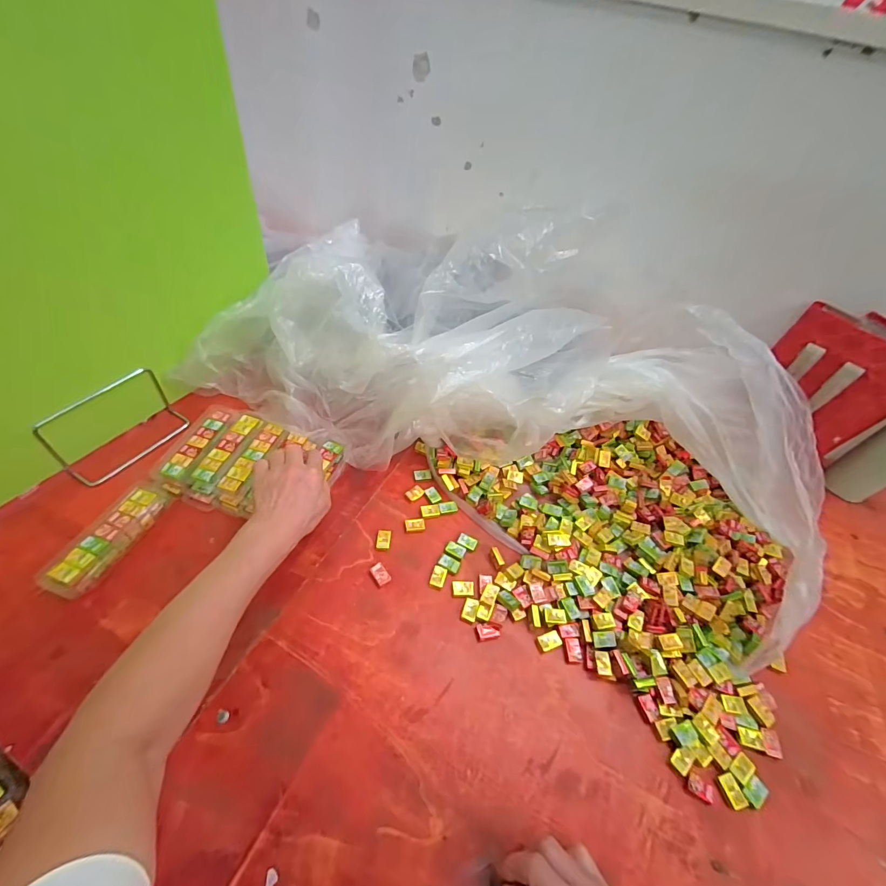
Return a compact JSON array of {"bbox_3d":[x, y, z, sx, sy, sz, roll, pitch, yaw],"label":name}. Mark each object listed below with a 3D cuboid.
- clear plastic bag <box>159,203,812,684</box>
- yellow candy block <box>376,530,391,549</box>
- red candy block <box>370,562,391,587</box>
[{"bbox_3d":[0.117,-0.141,0.618,0.807,0.254,0.489,23,50,11],"label":"clear plastic bag"},{"bbox_3d":[-0.077,0.126,0.525,0.017,0.010,0.024,8,49,-2],"label":"yellow candy block"},{"bbox_3d":[-0.077,0.162,0.496,0.017,0.011,0.026,-27,58,-28],"label":"red candy block"}]

